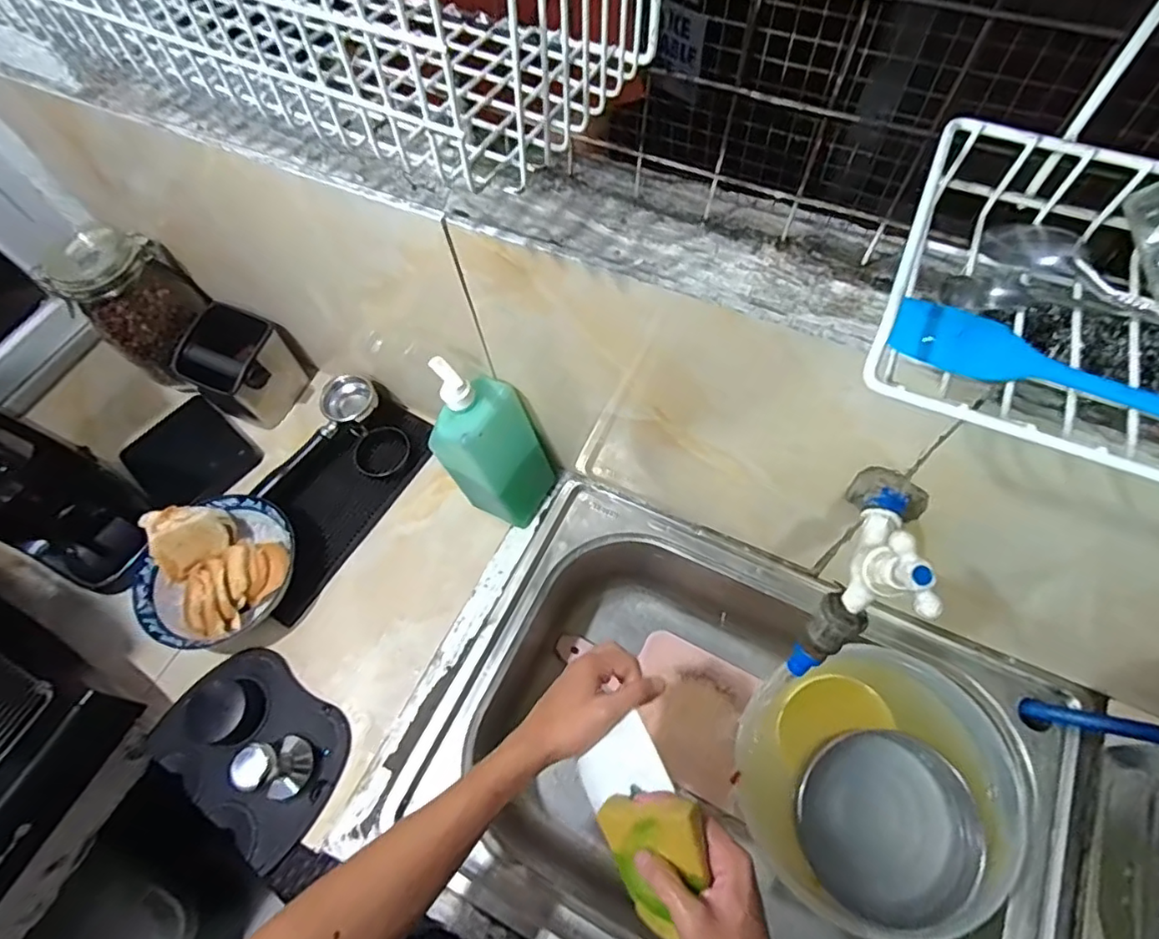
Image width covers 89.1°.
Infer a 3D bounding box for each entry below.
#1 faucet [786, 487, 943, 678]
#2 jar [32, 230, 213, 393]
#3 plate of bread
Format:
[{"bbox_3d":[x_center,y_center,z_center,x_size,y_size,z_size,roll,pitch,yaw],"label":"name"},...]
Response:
[{"bbox_3d":[0.211,0.078,0.422,0.044,0.140,0.134,27,68,16],"label":"faucet"},{"bbox_3d":[-0.567,-0.207,0.781,0.127,0.209,0.127,-2,63,3],"label":"jar"},{"bbox_3d":[-0.416,0.105,0.666,0.160,0.097,0.167,-2,63,3],"label":"plate of bread"}]

